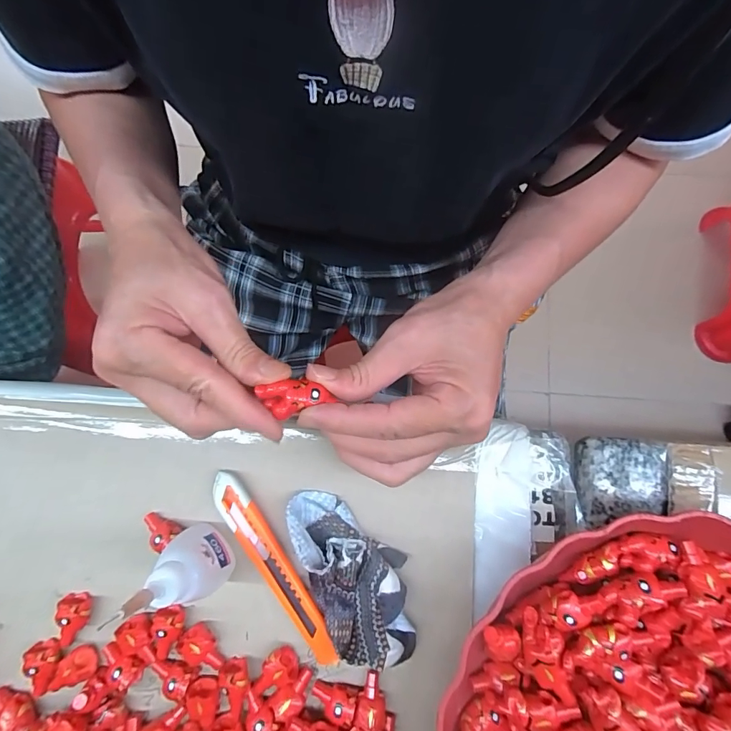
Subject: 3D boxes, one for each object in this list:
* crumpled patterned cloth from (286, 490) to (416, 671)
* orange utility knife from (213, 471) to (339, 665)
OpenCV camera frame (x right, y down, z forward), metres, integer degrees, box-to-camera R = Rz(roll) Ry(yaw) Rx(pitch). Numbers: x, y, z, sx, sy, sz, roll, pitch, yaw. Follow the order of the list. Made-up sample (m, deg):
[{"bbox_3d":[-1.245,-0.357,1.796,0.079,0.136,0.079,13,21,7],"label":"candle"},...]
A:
[{"bbox_3d":[-0.006,0.115,0.228,0.051,0.023,0.096,-19,79,-3],"label":"crumpled patterned cloth"},{"bbox_3d":[-0.051,0.114,0.237,0.015,0.009,0.119,-34,80,-6],"label":"orange utility knife"}]

